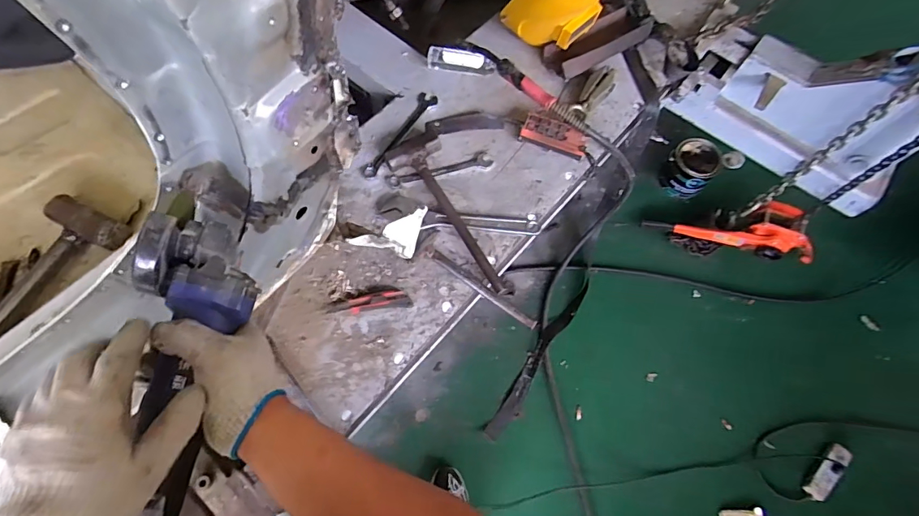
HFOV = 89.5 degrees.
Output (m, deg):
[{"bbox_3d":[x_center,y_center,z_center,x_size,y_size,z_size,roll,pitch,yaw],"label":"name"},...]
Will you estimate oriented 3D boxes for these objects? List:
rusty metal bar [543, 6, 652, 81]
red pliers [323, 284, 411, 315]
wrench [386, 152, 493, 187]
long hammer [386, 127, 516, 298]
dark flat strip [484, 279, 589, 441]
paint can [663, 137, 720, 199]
[{"bbox_3d":[0.371,-0.573,1.232,0.304,0.049,0.113,-31,72,-13],"label":"rusty metal bar"},{"bbox_3d":[-0.194,0.087,0.984,0.176,0.020,0.055,-7,68,-5],"label":"red pliers"},{"bbox_3d":[-0.047,-0.212,1.108,0.254,0.013,0.043,-17,70,-8],"label":"wrench"},{"bbox_3d":[-0.009,-0.105,1.045,0.142,0.050,0.429,-29,72,-13],"label":"long hammer"},{"bbox_3d":[0.257,0.301,1.464,0.069,0.060,0.600,31,71,10],"label":"dark flat strip"},{"bbox_3d":[0.822,-0.319,1.651,0.160,0.195,0.156,1,68,-2],"label":"paint can"}]

